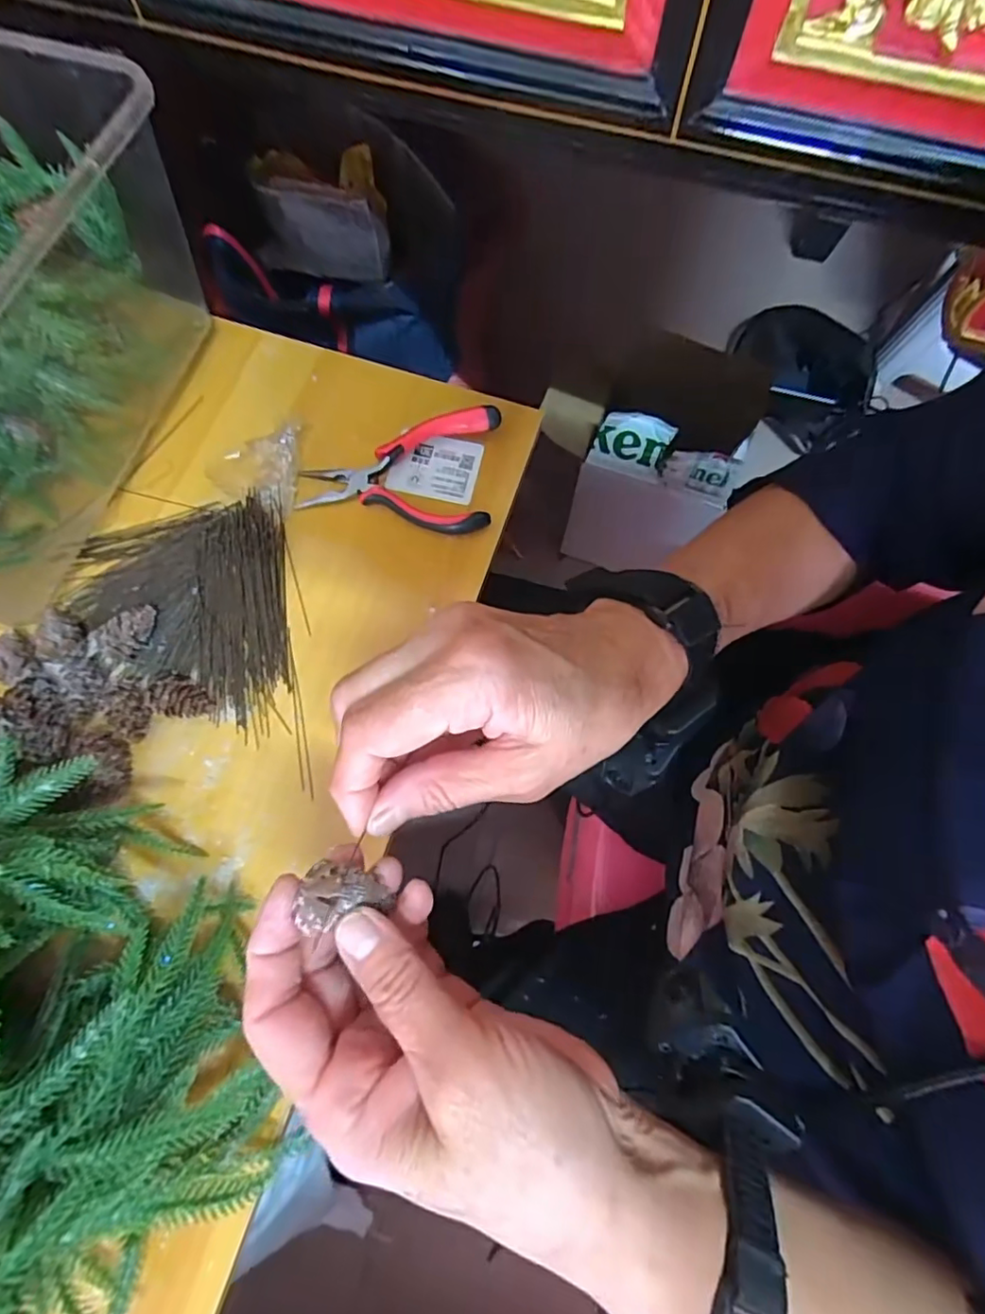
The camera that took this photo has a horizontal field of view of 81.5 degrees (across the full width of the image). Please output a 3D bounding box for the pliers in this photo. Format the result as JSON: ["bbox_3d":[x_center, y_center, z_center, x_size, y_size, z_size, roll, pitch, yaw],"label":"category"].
[{"bbox_3d":[-0.061,-0.127,0.379,0.124,0.019,0.085,5,73,0],"label":"pliers"}]

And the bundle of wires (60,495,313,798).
[{"bbox_3d":[-0.182,-0.011,0.342,0.131,0.014,0.180,-16,74,-6],"label":"bundle of wires"}]

